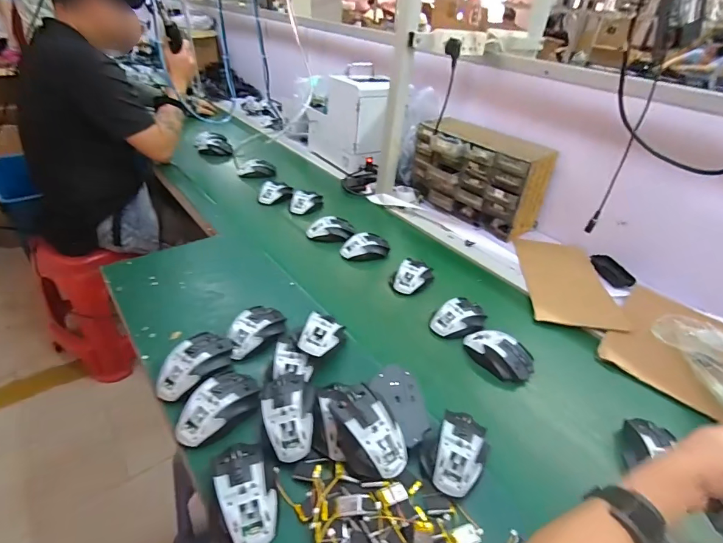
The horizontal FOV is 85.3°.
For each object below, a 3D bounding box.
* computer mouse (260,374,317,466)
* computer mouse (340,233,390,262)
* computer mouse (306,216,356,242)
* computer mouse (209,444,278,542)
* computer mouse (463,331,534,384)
[{"bbox_3d":[-0.094,0.181,0.515,0.069,0.036,0.115,-3,36,-14],"label":"computer mouse"},{"bbox_3d":[0.010,-0.058,0.911,0.114,0.039,0.068,0,35,-9],"label":"computer mouse"},{"bbox_3d":[-0.074,-0.104,0.963,0.113,0.033,0.071,5,34,-2],"label":"computer mouse"},{"bbox_3d":[-0.129,0.245,0.437,0.067,0.034,0.108,-7,37,-18],"label":"computer mouse"},{"bbox_3d":[0.232,0.136,0.666,0.117,0.034,0.068,31,41,31],"label":"computer mouse"}]

